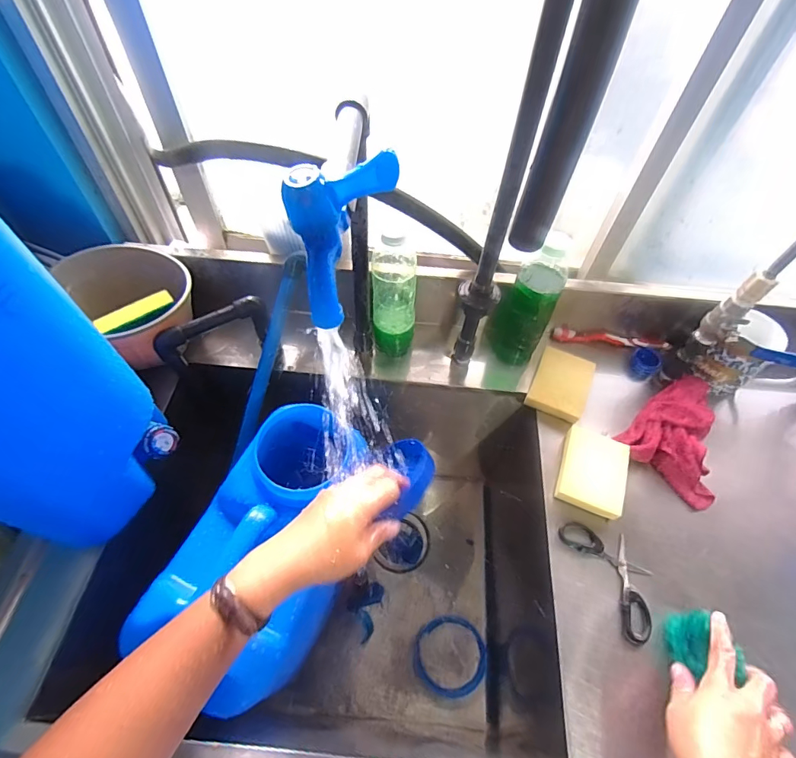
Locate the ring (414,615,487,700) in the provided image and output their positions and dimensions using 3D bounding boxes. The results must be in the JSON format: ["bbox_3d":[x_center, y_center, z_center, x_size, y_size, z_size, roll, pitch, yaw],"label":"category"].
[{"bbox_3d":[0.091,0.477,0.747,0.120,0.015,0.120,1,56,-2],"label":"ring"}]

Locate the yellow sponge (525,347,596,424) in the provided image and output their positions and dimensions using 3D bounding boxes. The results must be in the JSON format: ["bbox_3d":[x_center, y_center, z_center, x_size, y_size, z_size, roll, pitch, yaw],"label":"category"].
[{"bbox_3d":[0.236,0.007,0.627,0.076,0.027,0.096,23,58,12],"label":"yellow sponge"}]

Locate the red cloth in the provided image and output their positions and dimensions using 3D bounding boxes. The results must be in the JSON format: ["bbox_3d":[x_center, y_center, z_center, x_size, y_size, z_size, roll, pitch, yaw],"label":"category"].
[{"bbox_3d":[0.395,0.072,0.579,0.158,0.047,0.126,-36,64,-24],"label":"red cloth"}]

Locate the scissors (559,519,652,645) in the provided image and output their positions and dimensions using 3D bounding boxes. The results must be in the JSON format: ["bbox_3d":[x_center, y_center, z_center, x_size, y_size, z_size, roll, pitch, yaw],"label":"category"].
[{"bbox_3d":[0.255,0.224,0.503,0.070,0.011,0.136,-21,59,-16],"label":"scissors"}]

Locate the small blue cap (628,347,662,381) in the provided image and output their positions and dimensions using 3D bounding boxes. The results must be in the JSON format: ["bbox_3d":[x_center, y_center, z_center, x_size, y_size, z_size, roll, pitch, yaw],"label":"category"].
[{"bbox_3d":[0.380,-0.022,0.667,0.040,0.036,0.044,1,56,-2],"label":"small blue cap"}]

